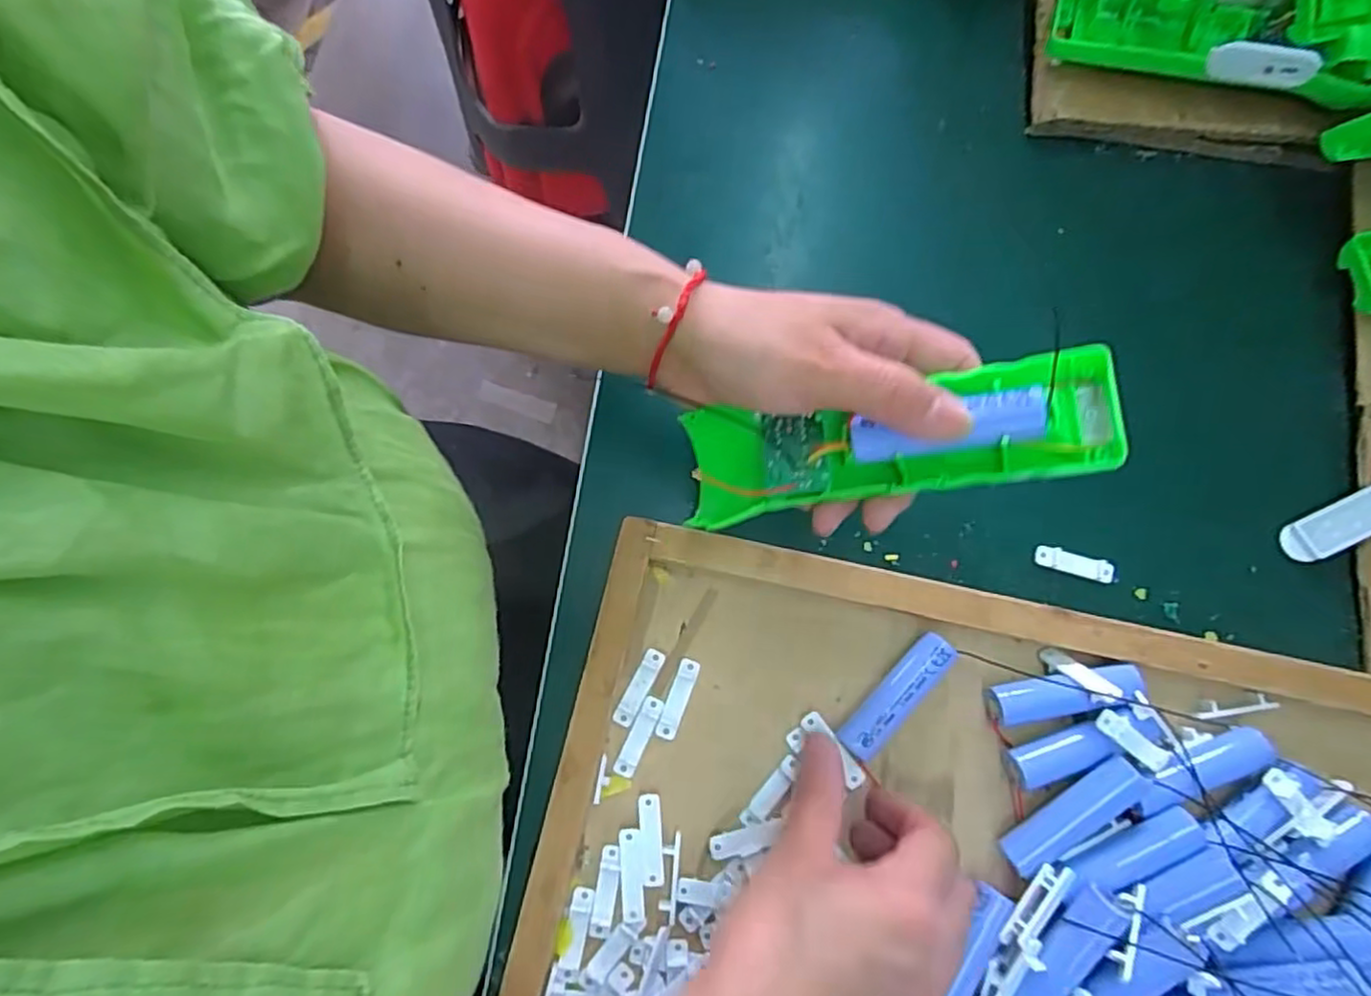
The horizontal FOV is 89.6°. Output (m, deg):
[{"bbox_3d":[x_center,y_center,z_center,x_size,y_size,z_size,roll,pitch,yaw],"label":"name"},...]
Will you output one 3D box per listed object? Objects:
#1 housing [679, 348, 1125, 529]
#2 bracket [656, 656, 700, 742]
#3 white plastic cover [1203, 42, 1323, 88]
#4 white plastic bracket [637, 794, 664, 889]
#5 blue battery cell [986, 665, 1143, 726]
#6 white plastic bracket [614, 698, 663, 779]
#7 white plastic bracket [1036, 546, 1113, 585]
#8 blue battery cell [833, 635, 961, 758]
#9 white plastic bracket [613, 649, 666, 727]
[{"bbox_3d":[0.075,-0.023,0.267,0.160,0.022,0.046,-8,76,19],"label":"housing"},{"bbox_3d":[-0.003,0.094,0.325,0.010,0.004,0.038,21,77,4],"label":"bracket"},{"bbox_3d":[0.299,-0.225,0.360,0.052,0.021,0.006,11,77,1],"label":"white plastic cover"},{"bbox_3d":[-0.015,0.153,0.309,0.010,0.005,0.038,-4,77,-2],"label":"white plastic bracket"},{"bbox_3d":[0.176,0.091,0.320,0.069,0.015,0.018,-10,77,-4],"label":"blue battery cell"},{"bbox_3d":[-0.022,0.111,0.319,0.009,0.004,0.037,25,78,4],"label":"white plastic bracket"},{"bbox_3d":[0.196,0.033,0.347,0.039,0.004,0.011,15,77,2],"label":"white plastic bracket"},{"bbox_3d":[0.097,0.091,0.318,0.017,0.015,0.066,44,80,8],"label":"blue battery cell"},{"bbox_3d":[-0.022,0.089,0.324,0.010,0.004,0.038,29,78,5],"label":"white plastic bracket"}]

